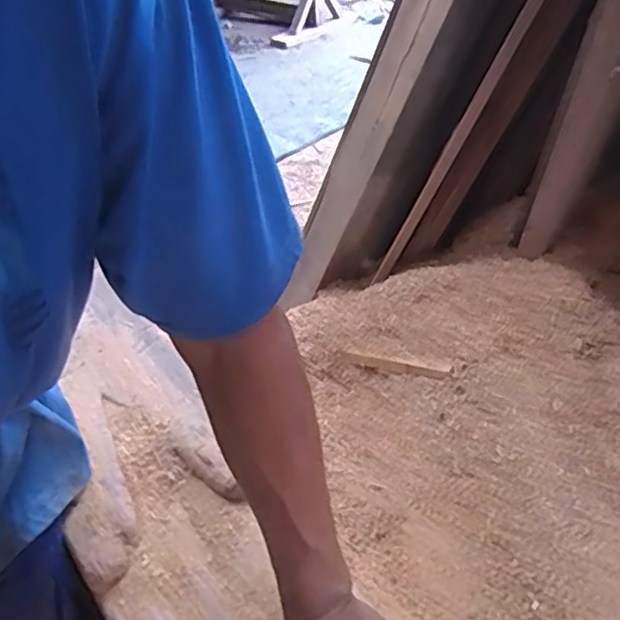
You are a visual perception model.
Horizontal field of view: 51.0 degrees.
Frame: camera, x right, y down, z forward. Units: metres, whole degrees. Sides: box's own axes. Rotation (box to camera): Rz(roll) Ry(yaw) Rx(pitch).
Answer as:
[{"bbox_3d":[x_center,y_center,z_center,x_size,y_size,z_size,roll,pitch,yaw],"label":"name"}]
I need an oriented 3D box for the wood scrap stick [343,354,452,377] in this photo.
[{"bbox_3d":[0.138,0.089,1.055,0.190,0.005,0.019,6,71,33],"label":"wood scrap stick"}]

